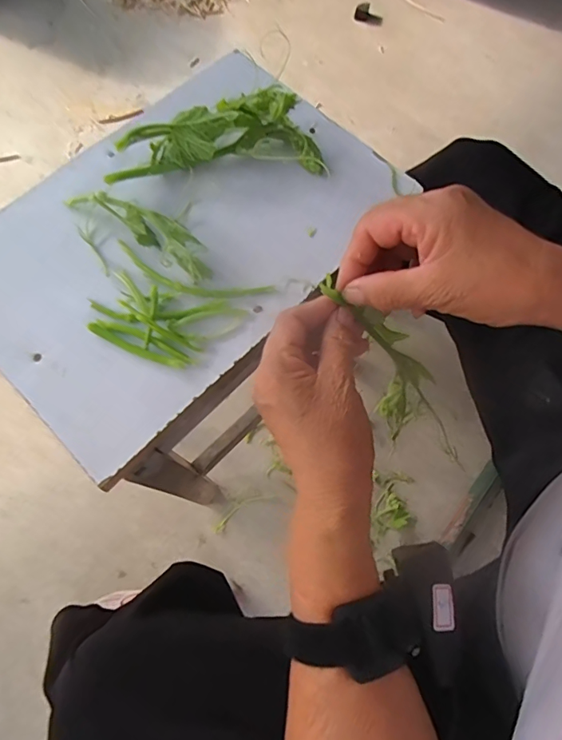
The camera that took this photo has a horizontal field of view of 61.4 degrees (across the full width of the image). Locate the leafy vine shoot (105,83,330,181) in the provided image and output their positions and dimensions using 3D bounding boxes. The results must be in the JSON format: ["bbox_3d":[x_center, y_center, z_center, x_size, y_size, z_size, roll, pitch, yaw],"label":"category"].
[{"bbox_3d":[-0.055,-0.202,0.413,0.182,0.041,0.071,-5,71,-1],"label":"leafy vine shoot"}]

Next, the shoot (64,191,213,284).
[{"bbox_3d":[-0.114,-0.123,0.396,0.144,0.020,0.034,33,75,11],"label":"shoot"}]

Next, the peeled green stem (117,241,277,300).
[{"bbox_3d":[-0.075,-0.076,0.390,0.137,0.005,0.028,17,72,6],"label":"peeled green stem"}]

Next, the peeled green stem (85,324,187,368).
[{"bbox_3d":[-0.113,-0.018,0.368,0.083,0.004,0.009,22,73,8],"label":"peeled green stem"}]

